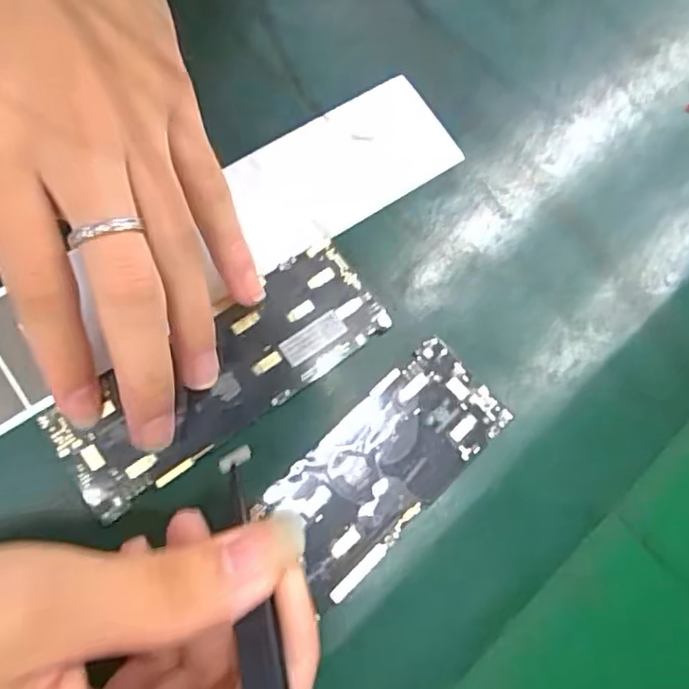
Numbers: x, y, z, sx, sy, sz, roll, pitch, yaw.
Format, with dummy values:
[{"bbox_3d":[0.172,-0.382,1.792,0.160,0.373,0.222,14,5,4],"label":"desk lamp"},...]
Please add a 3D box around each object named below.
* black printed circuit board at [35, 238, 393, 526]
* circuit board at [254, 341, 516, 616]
[{"bbox_3d":[-0.044,0.009,0.233,0.125,0.004,0.043,-34,86,-16],"label":"black printed circuit board"},{"bbox_3d":[0.015,0.043,0.233,0.094,0.004,0.044,-42,83,-16],"label":"circuit board"}]

